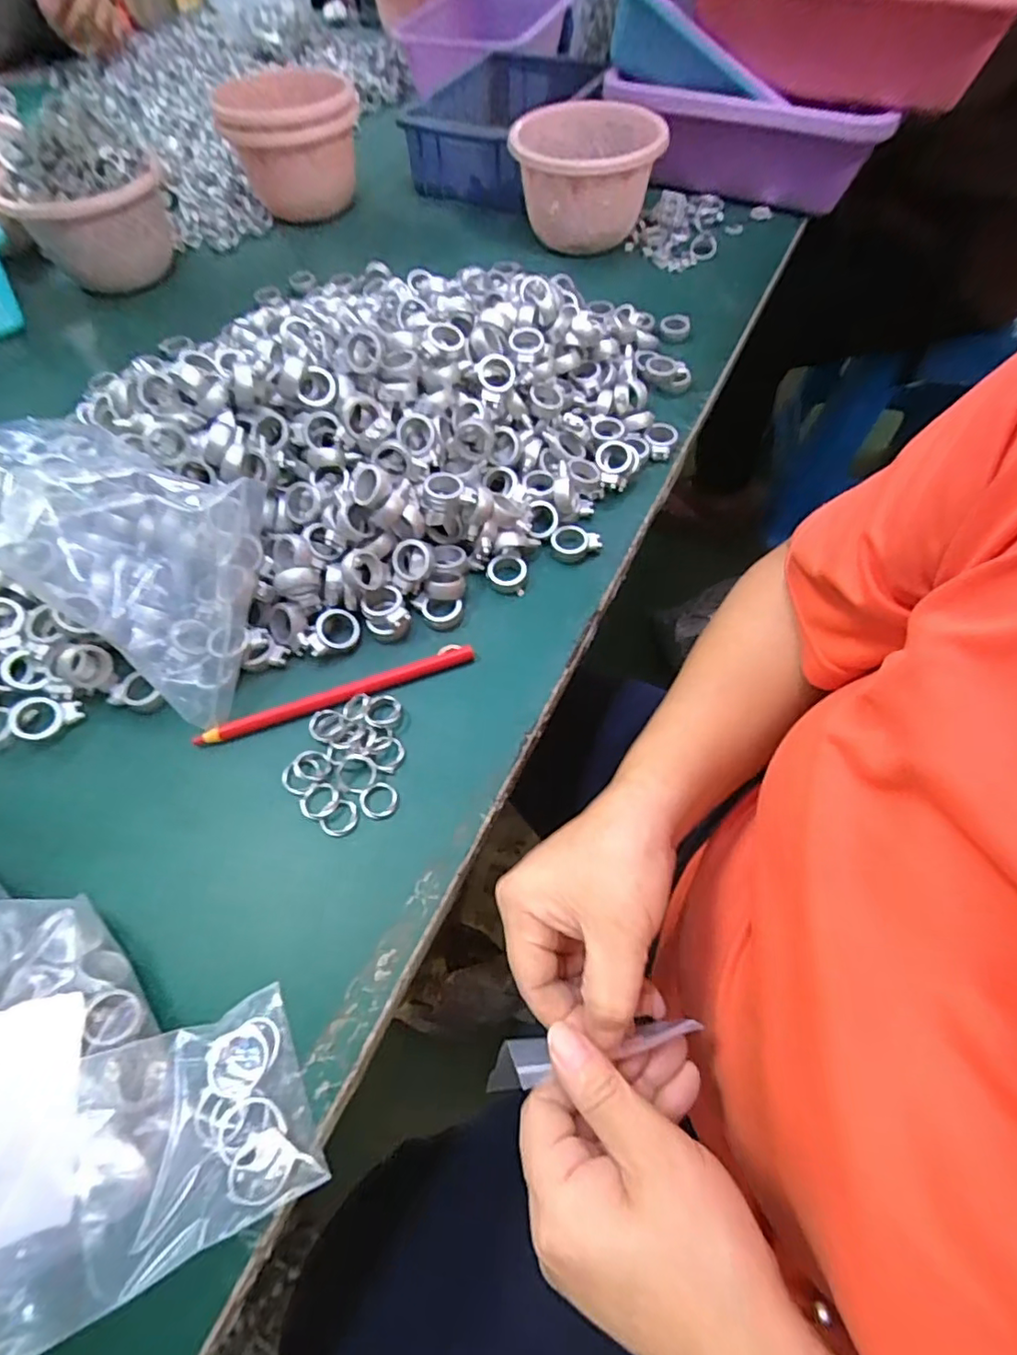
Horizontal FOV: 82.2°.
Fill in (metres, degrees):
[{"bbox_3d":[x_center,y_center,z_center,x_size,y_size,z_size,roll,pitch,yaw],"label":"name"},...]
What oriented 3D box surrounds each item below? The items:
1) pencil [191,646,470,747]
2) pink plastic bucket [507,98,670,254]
[{"bbox_3d":[-0.101,0.011,0.349,0.165,0.007,0.011,-19,61,-9],"label":"pencil"},{"bbox_3d":[0.074,-0.466,0.554,0.129,0.098,0.129,-1,60,2],"label":"pink plastic bucket"}]

